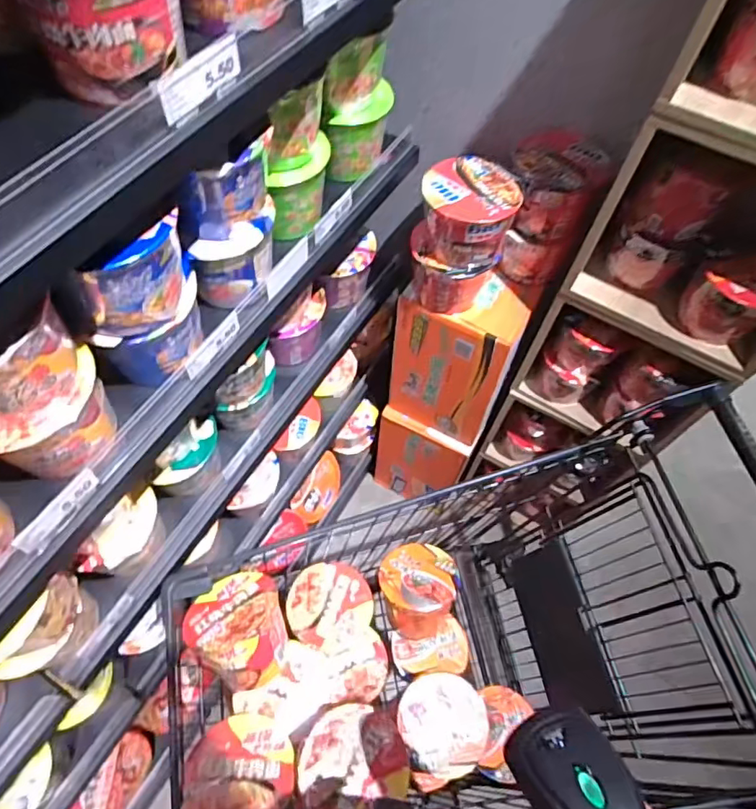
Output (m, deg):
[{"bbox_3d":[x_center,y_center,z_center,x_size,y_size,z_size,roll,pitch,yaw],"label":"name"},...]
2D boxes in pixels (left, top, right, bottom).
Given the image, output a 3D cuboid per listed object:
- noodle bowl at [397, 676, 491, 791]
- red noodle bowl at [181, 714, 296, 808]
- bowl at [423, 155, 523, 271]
[{"bbox_3d":[0.097,0.487,0.814,0.124,0.079,0.140,-15,63,-12],"label":"noodle bowl"},{"bbox_3d":[-0.173,0.485,0.691,0.137,0.095,0.137,2,41,-2],"label":"red noodle bowl"},{"bbox_3d":[0.135,-0.293,0.834,0.135,0.118,0.132,2,60,-3],"label":"bowl"}]

